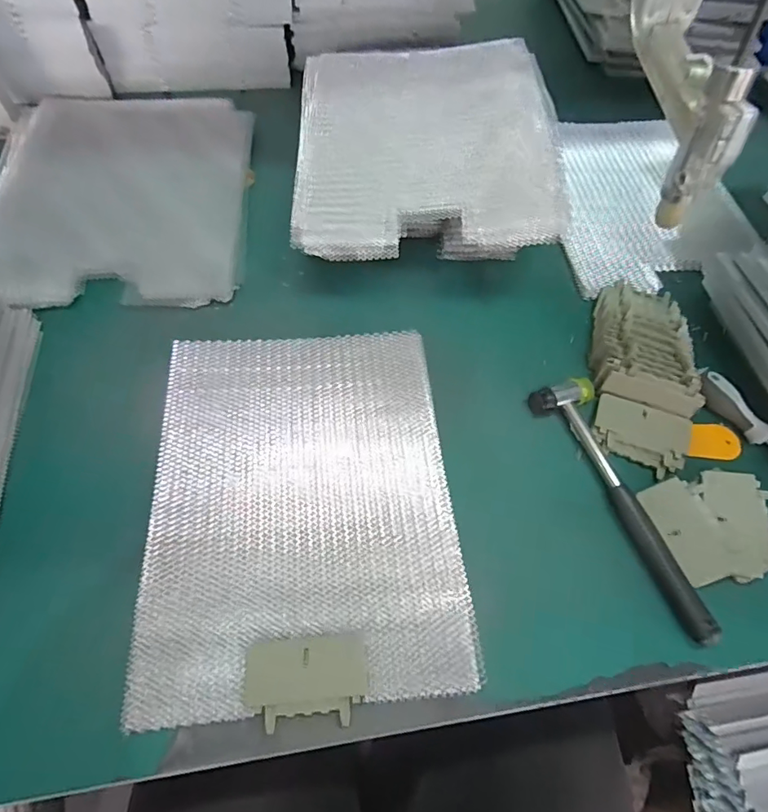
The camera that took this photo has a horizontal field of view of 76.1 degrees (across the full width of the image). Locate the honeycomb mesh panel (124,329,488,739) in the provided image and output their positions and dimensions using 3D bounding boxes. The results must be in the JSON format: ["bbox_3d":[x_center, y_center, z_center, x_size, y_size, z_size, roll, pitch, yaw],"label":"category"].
[{"bbox_3d":[-0.066,0.070,0.422,0.245,0.011,0.323,-3,62,-6],"label":"honeycomb mesh panel"}]

